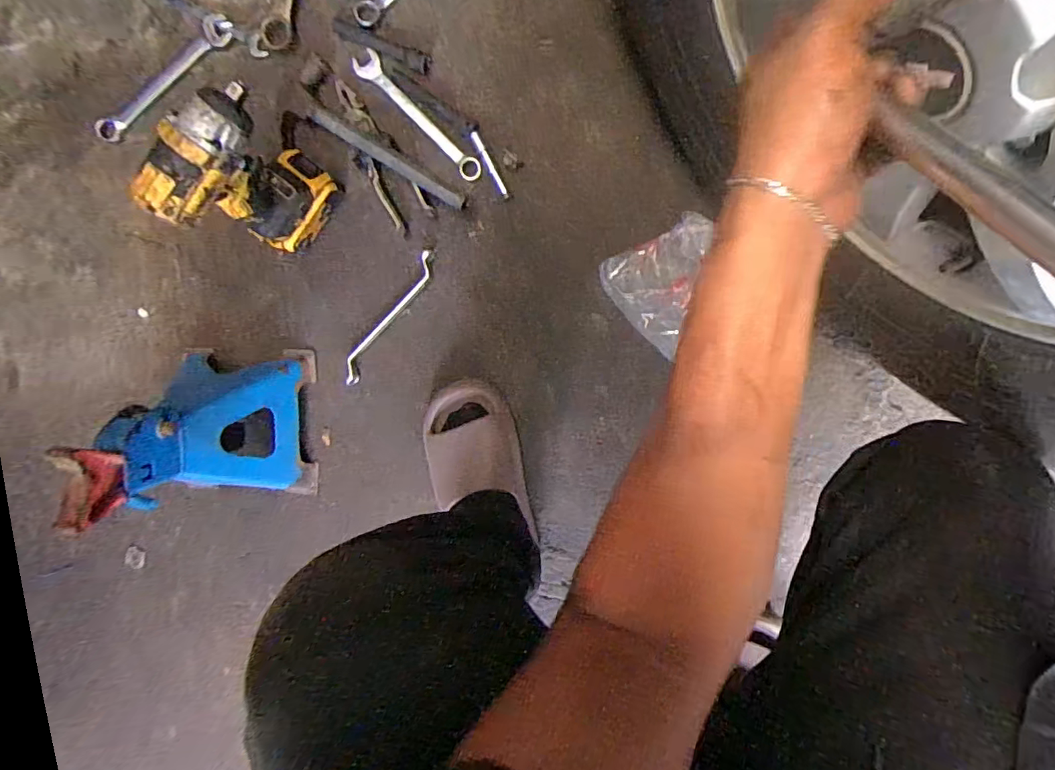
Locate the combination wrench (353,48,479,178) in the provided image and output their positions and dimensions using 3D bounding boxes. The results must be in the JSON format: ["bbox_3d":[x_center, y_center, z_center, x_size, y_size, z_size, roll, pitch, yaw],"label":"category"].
[{"bbox_3d":[-0.140,-0.346,0.677,0.217,0.012,0.033,45,98,0],"label":"combination wrench"}]

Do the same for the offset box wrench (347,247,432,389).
[{"bbox_3d":[-0.187,-0.087,0.702,0.023,0.018,0.207,37,98,1],"label":"offset box wrench"}]

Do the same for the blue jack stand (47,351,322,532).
[{"bbox_3d":[-0.390,0.060,0.609,0.163,0.276,0.194,4,96,5],"label":"blue jack stand"}]

